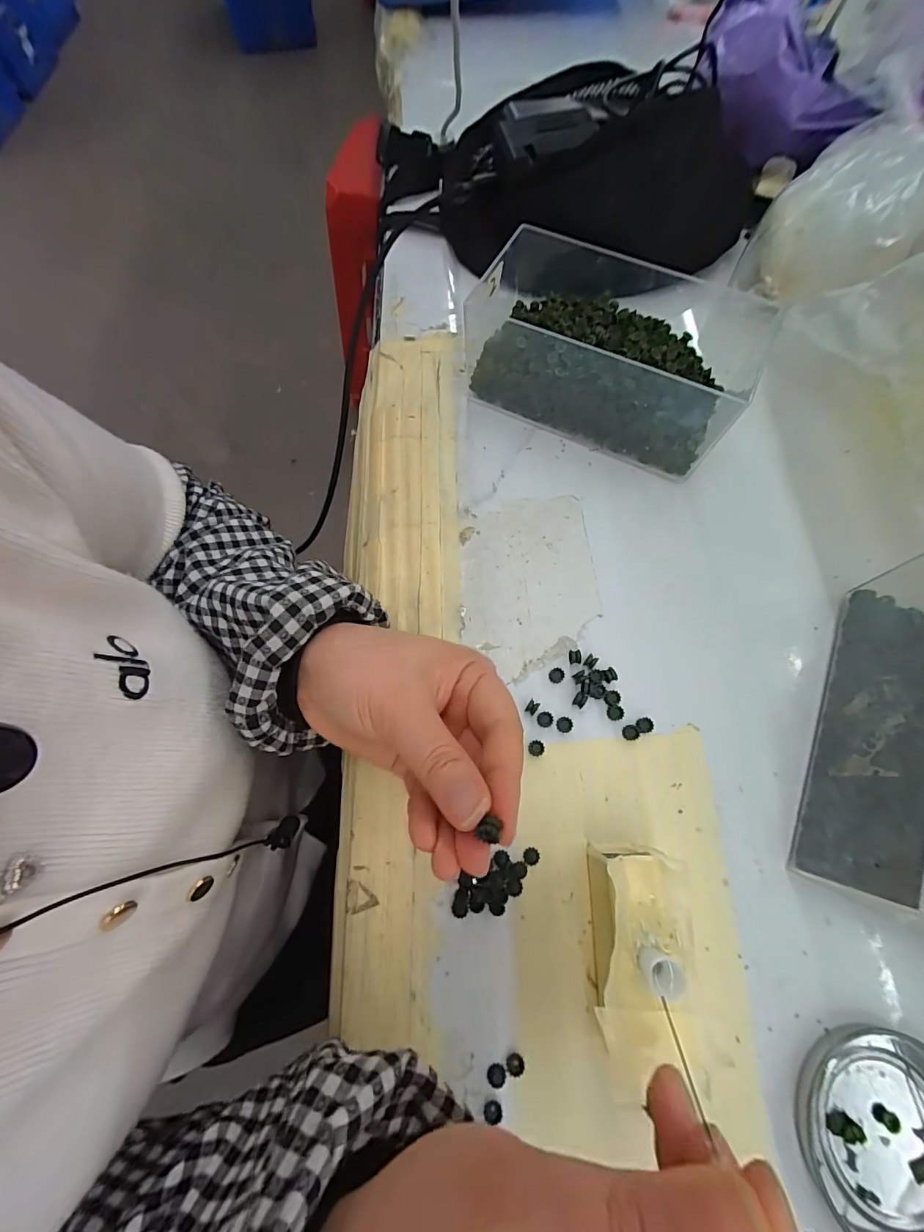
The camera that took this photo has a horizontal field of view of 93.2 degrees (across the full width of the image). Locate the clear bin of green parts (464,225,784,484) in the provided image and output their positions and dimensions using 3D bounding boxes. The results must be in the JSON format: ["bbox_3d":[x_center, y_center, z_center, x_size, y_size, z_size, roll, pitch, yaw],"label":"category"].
[{"bbox_3d":[0.094,-0.187,0.305,0.193,0.070,0.105,27,72,9],"label":"clear bin of green parts"}]

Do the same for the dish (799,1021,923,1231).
[{"bbox_3d":[0.190,0.229,0.188,0.078,0.007,0.078,0,70,-1],"label":"dish"}]

